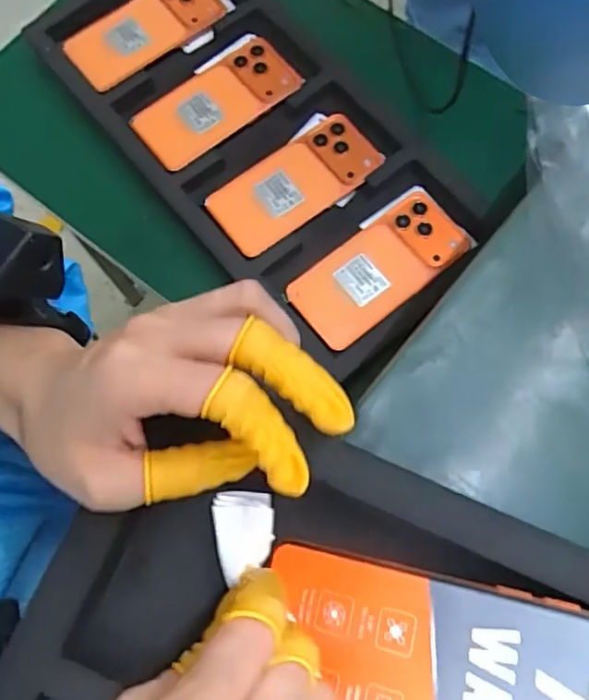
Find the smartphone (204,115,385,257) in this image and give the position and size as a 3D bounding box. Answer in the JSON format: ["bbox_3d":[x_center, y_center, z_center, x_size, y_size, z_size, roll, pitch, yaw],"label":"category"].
[{"bbox_3d":[0.001,-0.158,0.572,0.163,0.010,0.075,-35,84,-5],"label":"smartphone"}]

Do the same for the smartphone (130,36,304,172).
[{"bbox_3d":[-0.077,-0.247,0.596,0.163,0.015,0.077,-38,77,-9],"label":"smartphone"}]

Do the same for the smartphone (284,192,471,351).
[{"bbox_3d":[0.076,-0.074,0.544,0.162,0.012,0.075,-37,80,-4],"label":"smartphone"}]

